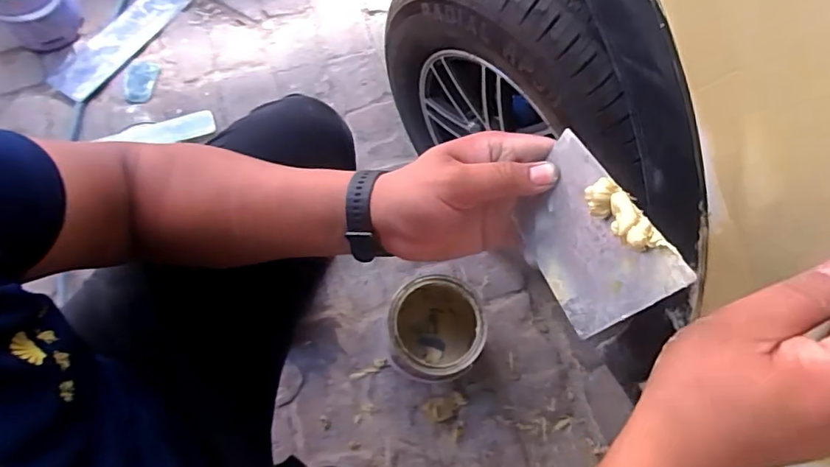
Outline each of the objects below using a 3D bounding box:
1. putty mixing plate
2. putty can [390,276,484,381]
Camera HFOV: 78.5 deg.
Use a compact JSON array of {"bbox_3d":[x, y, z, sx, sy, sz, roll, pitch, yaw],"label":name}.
[{"bbox_3d":[0.097,0.003,0.302,0.010,0.076,0.123,9,37,-28],"label":"putty mixing plate"},{"bbox_3d":[0.035,0.167,0.882,0.154,0.151,0.170,3,70,-2],"label":"putty can"}]

